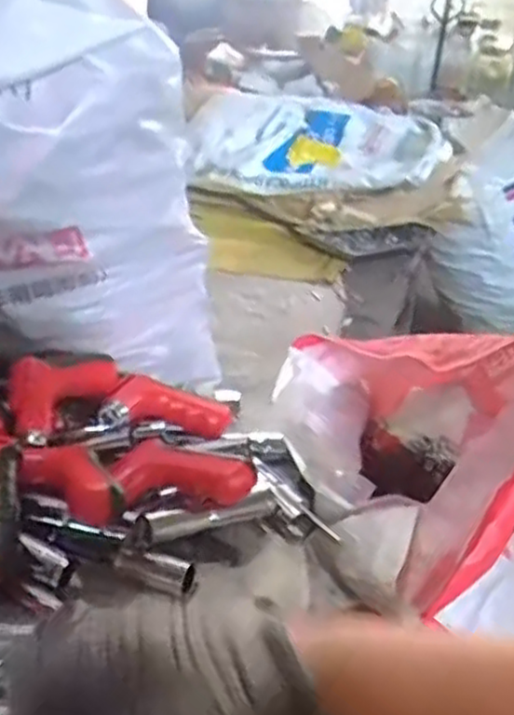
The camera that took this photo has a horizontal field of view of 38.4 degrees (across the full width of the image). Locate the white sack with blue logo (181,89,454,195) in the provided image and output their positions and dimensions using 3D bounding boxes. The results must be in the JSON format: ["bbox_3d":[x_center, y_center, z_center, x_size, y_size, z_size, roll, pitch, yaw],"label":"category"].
[{"bbox_3d":[0.145,-0.521,1.816,0.612,0.173,0.425,13,26,19],"label":"white sack with blue logo"}]

